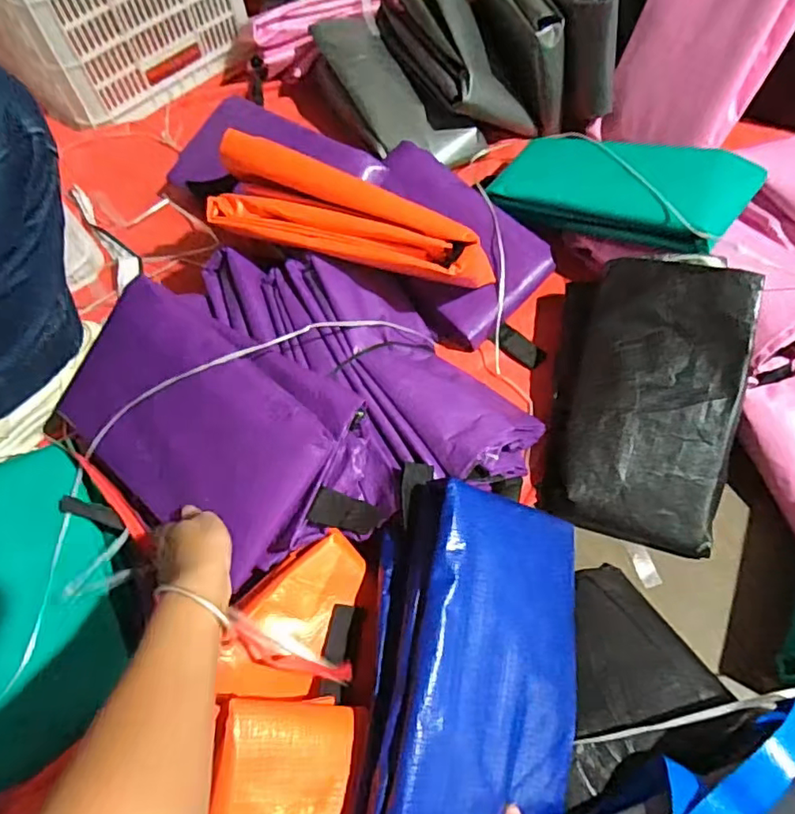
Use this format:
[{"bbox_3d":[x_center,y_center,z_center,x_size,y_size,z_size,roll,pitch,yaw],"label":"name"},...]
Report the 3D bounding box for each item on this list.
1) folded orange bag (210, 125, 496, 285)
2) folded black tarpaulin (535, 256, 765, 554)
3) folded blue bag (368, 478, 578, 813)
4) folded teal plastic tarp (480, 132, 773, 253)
[{"bbox_3d":[-0.056,-0.214,0.623,0.337,0.066,0.095,16,63,12],"label":"folded orange bag"},{"bbox_3d":[0.278,-0.010,0.648,0.194,0.063,0.323,8,81,14],"label":"folded black tarpaulin"},{"bbox_3d":[0.067,0.232,0.477,0.170,0.063,0.309,23,64,-23],"label":"folded blue bag"},{"bbox_3d":[0.293,-0.296,0.772,0.315,0.054,0.195,25,60,28],"label":"folded teal plastic tarp"}]

